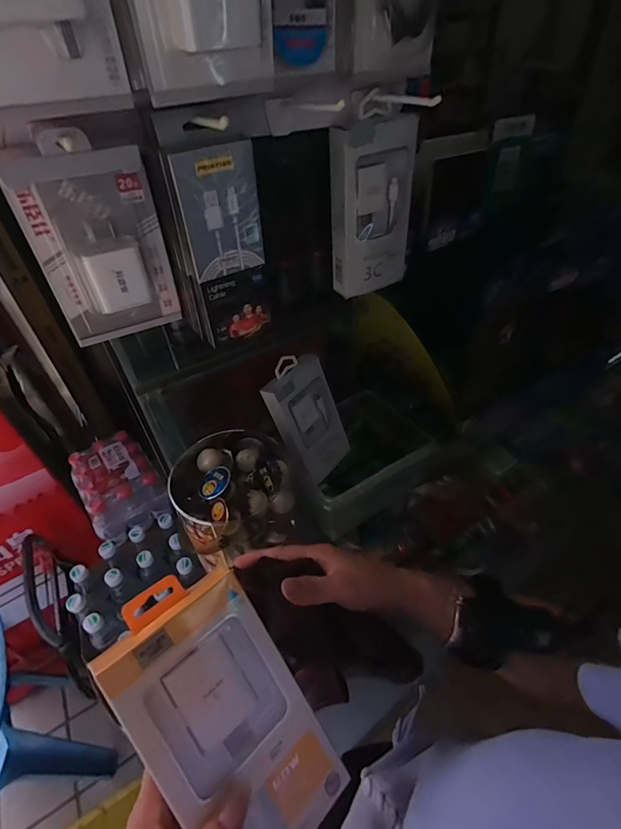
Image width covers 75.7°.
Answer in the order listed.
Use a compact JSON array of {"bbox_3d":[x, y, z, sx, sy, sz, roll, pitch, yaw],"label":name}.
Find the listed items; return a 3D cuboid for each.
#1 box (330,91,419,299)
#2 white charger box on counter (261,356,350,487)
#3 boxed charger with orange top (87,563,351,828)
[{"bbox_3d":[0.070,-0.238,0.453,0.089,0.183,0.040,-29,48,-24],"label":"box"},{"bbox_3d":[0.000,0.007,0.574,0.091,0.183,0.029,-40,34,-26],"label":"white charger box on counter"},{"bbox_3d":[-0.056,0.204,0.270,0.097,0.021,0.192,-31,91,-35],"label":"boxed charger with orange top"}]

